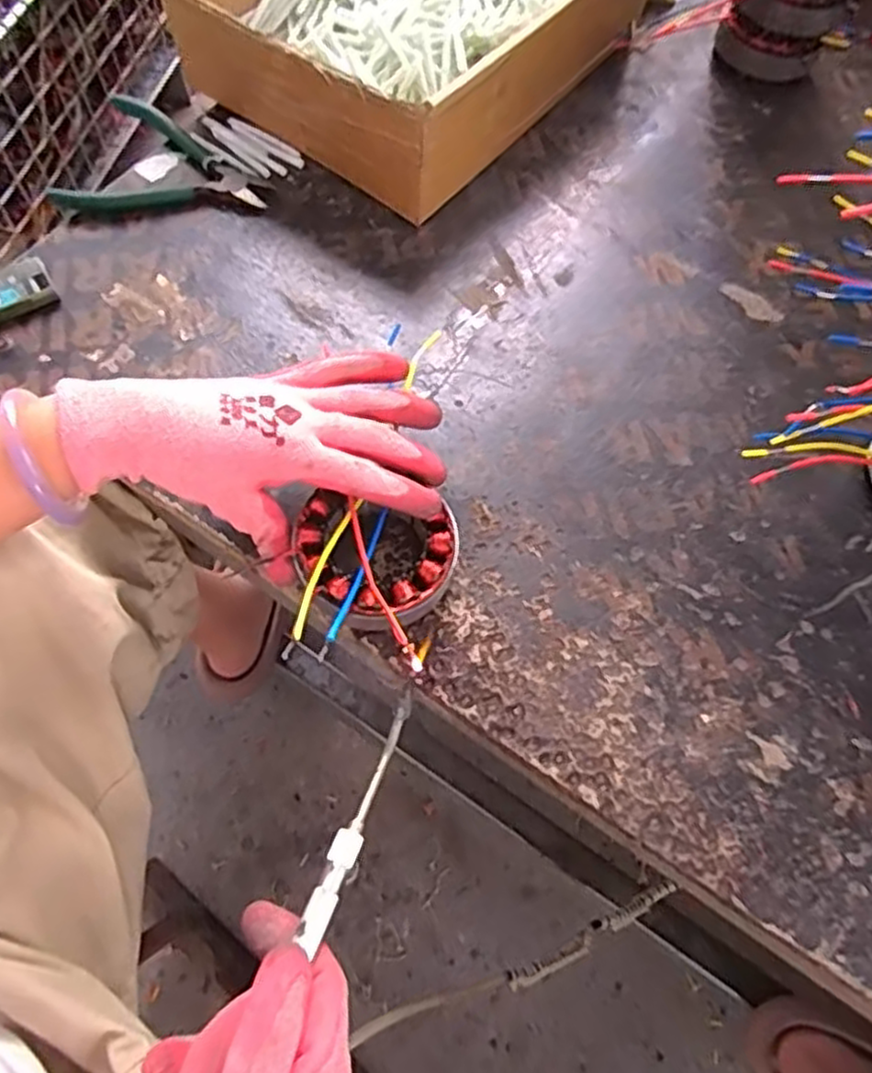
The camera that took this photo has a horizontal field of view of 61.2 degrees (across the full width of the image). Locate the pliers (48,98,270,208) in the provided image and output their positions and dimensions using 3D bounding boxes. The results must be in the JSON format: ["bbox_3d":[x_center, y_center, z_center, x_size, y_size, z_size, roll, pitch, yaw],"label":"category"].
[{"bbox_3d":[-0.195,-0.285,0.548,0.145,0.012,0.114,5,65,-1],"label":"pliers"}]

